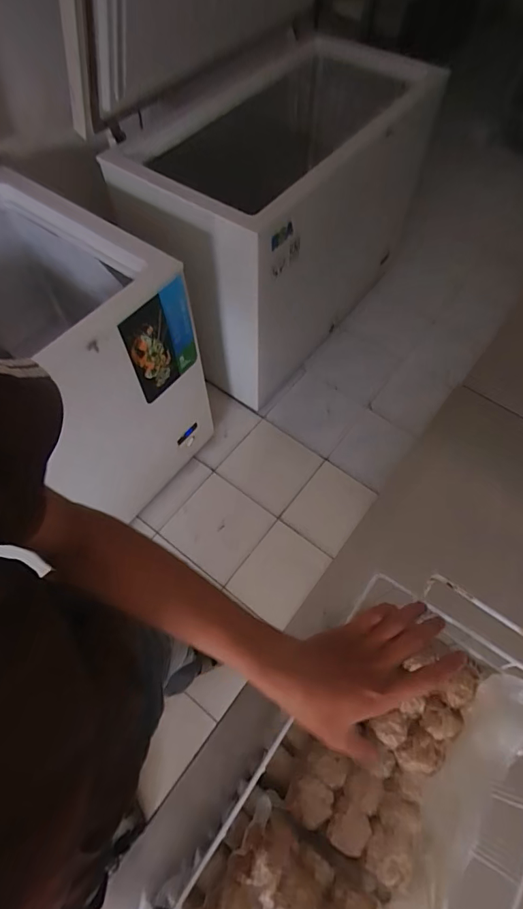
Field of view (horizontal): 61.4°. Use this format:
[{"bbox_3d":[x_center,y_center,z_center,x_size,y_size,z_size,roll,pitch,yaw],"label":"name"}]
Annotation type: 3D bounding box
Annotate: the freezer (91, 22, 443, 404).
[{"bbox_3d":[0.071,-0.842,1.635,0.591,0.784,1.124,35,66,15],"label":"freezer"}]

